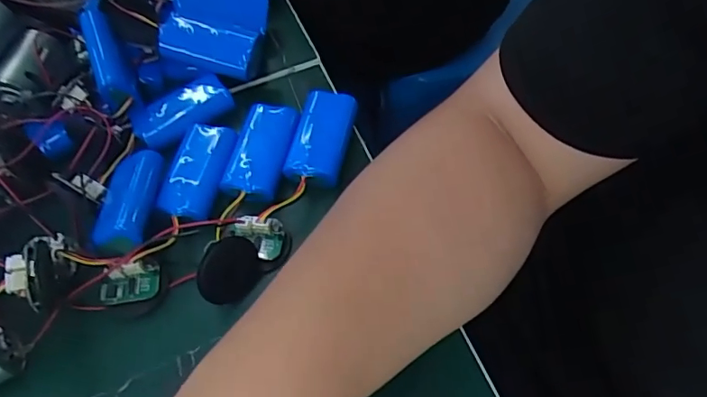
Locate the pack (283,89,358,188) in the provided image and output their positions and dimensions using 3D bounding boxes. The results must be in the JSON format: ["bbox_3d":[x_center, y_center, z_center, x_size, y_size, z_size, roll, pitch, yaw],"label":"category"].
[{"bbox_3d":[-0.022,-0.040,0.341,0.035,0.020,0.068,6,59,8],"label":"pack"}]

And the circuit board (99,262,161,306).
[{"bbox_3d":[-0.128,0.048,0.293,0.033,0.007,0.021,-8,78,-5],"label":"circuit board"}]

